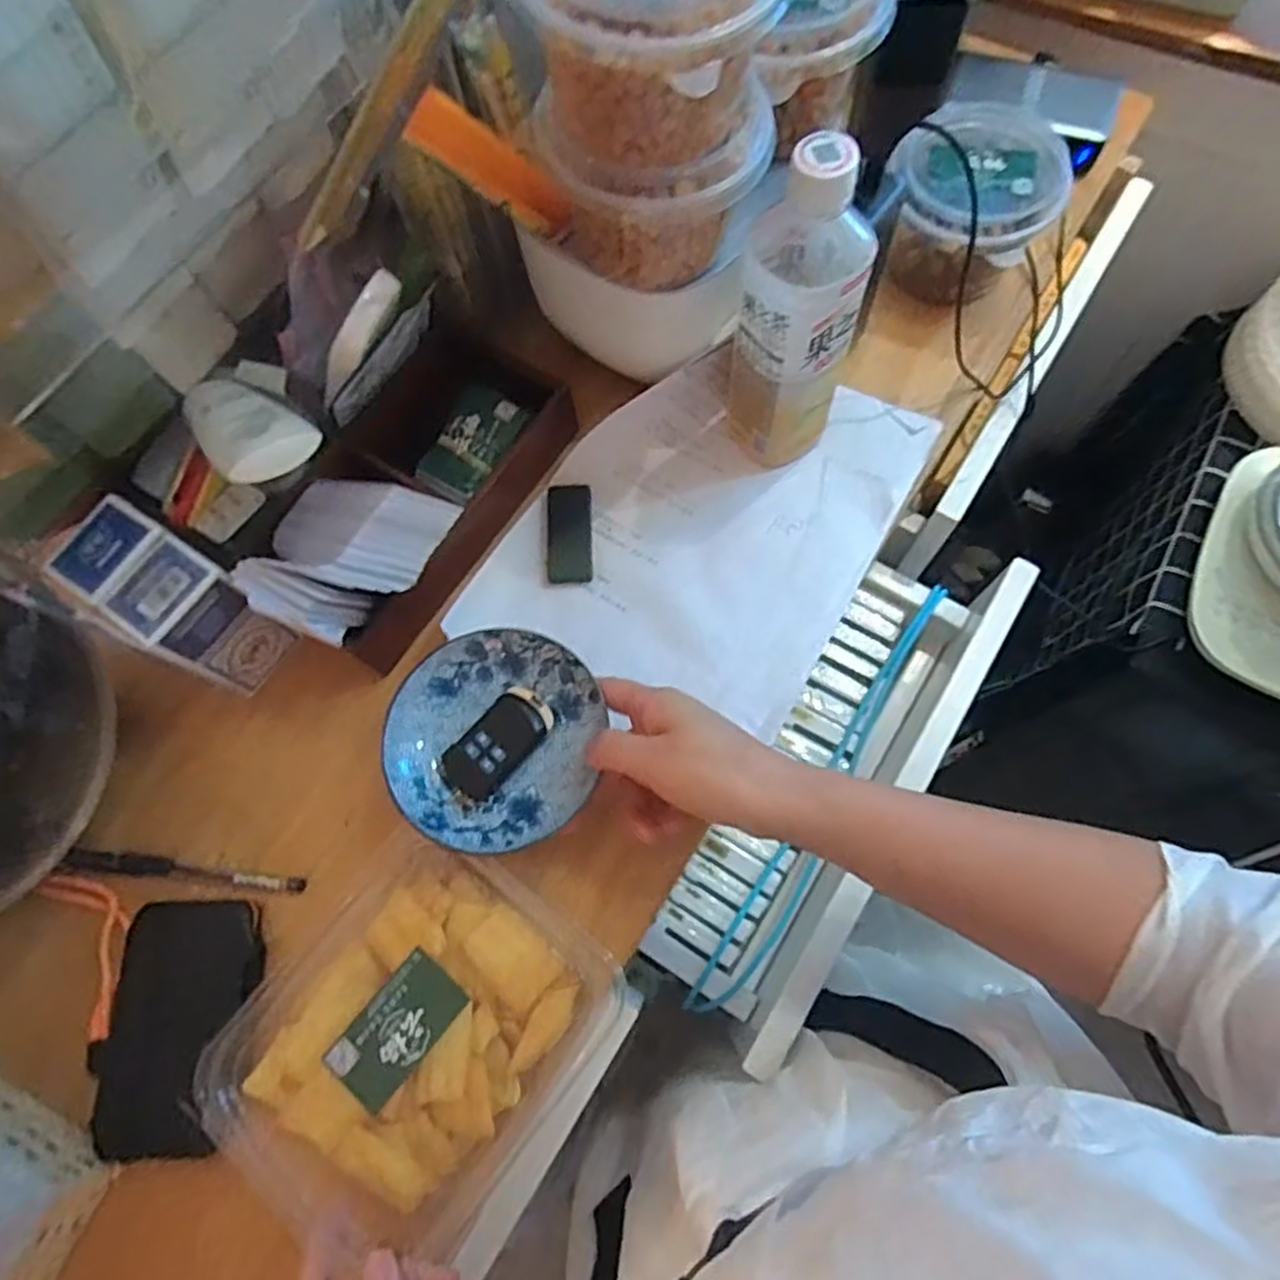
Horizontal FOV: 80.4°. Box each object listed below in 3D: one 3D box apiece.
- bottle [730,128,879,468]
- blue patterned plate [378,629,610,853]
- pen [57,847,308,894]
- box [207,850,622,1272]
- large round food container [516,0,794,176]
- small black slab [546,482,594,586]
[{"bbox_3d":[0.088,-0.185,0.432,0.064,0.198,0.076,10,72,6],"label":"bottle"},{"bbox_3d":[-0.080,0.054,0.417,0.114,0.022,0.114,-1,71,2],"label":"blue patterned plate"},{"bbox_3d":[-0.269,0.136,0.446,0.144,0.007,0.013,4,71,4],"label":"pen"},{"bbox_3d":[-0.114,0.202,0.393,0.150,0.033,0.178,36,76,13],"label":"box"},{"bbox_3d":[0.006,-0.270,0.329,0.098,0.079,0.098,-1,71,2],"label":"large round food container"},{"bbox_3d":[-0.047,-0.071,0.504,0.029,0.007,0.070,-4,71,1],"label":"small black slab"}]

